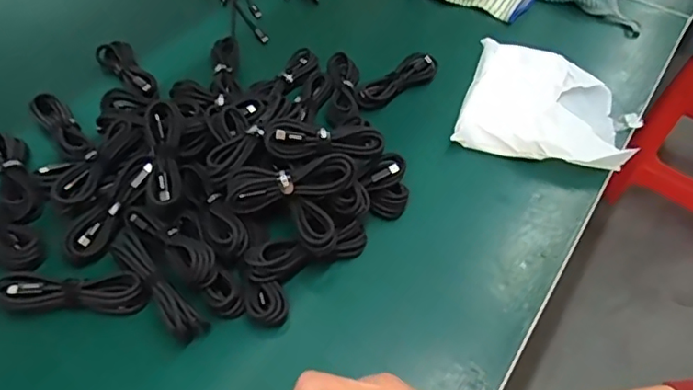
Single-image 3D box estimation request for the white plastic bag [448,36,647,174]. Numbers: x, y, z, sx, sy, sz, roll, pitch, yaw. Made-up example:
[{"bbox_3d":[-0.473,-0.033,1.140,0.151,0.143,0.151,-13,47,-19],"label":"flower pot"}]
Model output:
[{"bbox_3d":[0.227,-0.105,0.619,0.183,0.023,0.183,13,51,9],"label":"white plastic bag"}]

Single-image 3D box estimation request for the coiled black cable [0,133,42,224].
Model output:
[{"bbox_3d":[-0.312,-0.018,0.524,0.032,0.022,0.108,-24,55,-20],"label":"coiled black cable"}]

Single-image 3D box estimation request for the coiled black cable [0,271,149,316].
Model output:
[{"bbox_3d":[-0.217,0.077,0.443,0.109,0.018,0.031,-2,50,-4],"label":"coiled black cable"}]

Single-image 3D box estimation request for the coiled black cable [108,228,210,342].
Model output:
[{"bbox_3d":[-0.155,0.068,0.446,0.025,0.021,0.113,-36,60,-27],"label":"coiled black cable"}]

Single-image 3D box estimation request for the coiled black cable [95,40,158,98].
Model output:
[{"bbox_3d":[-0.240,-0.137,0.623,0.037,0.026,0.121,-33,58,-26],"label":"coiled black cable"}]

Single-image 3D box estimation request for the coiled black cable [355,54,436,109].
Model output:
[{"bbox_3d":[0.061,-0.131,0.631,0.115,0.015,0.033,-31,58,-24],"label":"coiled black cable"}]

